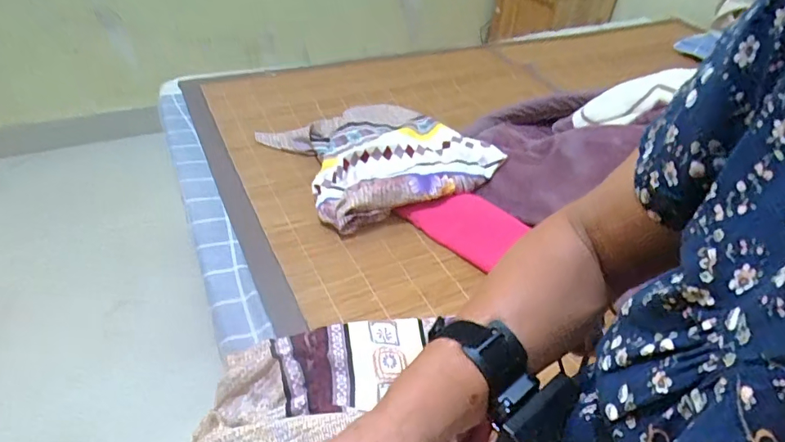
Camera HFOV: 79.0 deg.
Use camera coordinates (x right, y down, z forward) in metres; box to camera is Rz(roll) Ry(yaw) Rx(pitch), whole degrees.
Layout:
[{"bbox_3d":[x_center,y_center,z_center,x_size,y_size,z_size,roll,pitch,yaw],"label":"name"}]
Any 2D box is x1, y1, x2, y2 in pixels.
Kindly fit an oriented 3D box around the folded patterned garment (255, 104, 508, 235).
[{"bbox_3d":[-0.020,-0.138,0.911,0.364,0.072,0.346,-17,43,-24],"label":"folded patterned garment"}]

